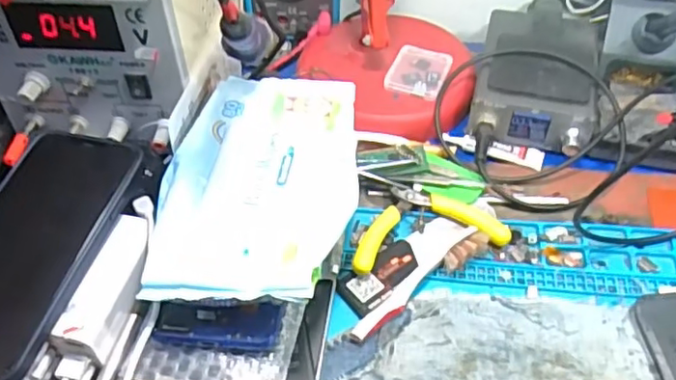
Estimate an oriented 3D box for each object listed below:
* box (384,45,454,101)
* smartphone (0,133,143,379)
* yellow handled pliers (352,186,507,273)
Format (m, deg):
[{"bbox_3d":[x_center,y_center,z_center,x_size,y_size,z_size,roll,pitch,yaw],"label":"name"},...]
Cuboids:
[{"bbox_3d":[0.064,-0.094,0.492,0.043,0.011,0.052,17,50,16],"label":"box"},{"bbox_3d":[-0.179,0.031,0.359,0.079,0.010,0.156,12,55,12],"label":"smartphone"},{"bbox_3d":[0.053,0.020,0.407,0.099,0.013,0.060,-11,48,-9],"label":"yellow handled pliers"}]

